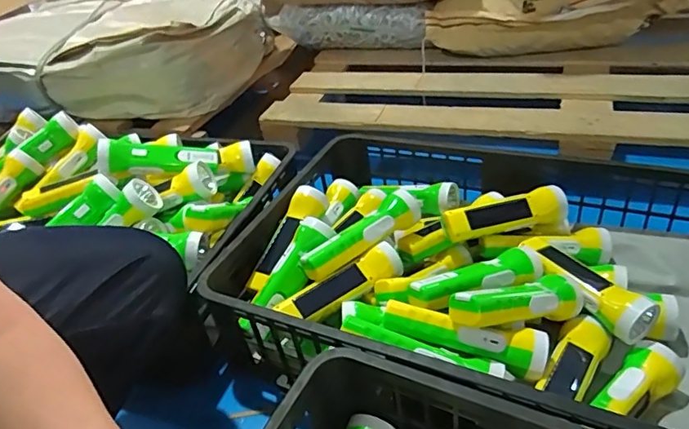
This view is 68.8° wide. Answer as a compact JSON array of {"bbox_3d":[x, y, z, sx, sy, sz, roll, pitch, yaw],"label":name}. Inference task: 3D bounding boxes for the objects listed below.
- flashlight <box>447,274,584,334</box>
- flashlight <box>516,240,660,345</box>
[{"bbox_3d":[0.188,0.095,0.544,0.168,0.048,0.046,-2,29,-29],"label":"flashlight"},{"bbox_3d":[0.279,0.085,0.599,0.047,0.051,0.164,-22,37,-17],"label":"flashlight"}]

